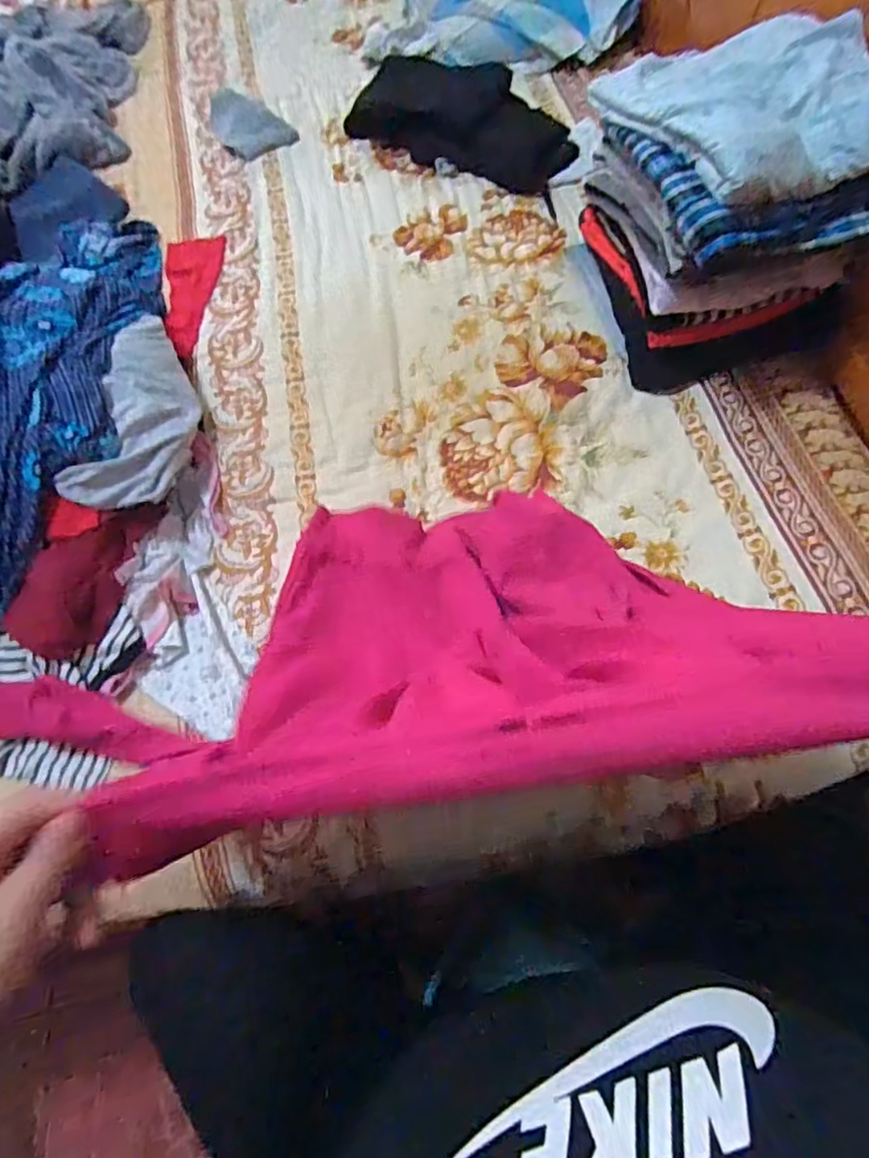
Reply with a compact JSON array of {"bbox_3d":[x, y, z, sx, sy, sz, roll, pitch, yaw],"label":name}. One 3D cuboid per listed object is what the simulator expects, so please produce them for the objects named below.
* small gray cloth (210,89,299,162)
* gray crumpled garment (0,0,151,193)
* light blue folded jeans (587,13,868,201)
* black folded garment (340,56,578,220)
[{"bbox_3d":[-0.293,-0.722,0.986,0.123,0.064,0.072,16,67,12],"label":"small gray cloth"},{"bbox_3d":[-0.668,-0.879,1.071,0.379,0.085,0.507,-23,65,-6],"label":"gray crumpled garment"},{"bbox_3d":[0.311,-0.476,0.608,0.207,0.060,0.261,-20,65,-4],"label":"light blue folded jeans"},{"bbox_3d":[0.052,-0.721,0.975,0.393,0.044,0.222,25,69,16],"label":"black folded garment"}]

